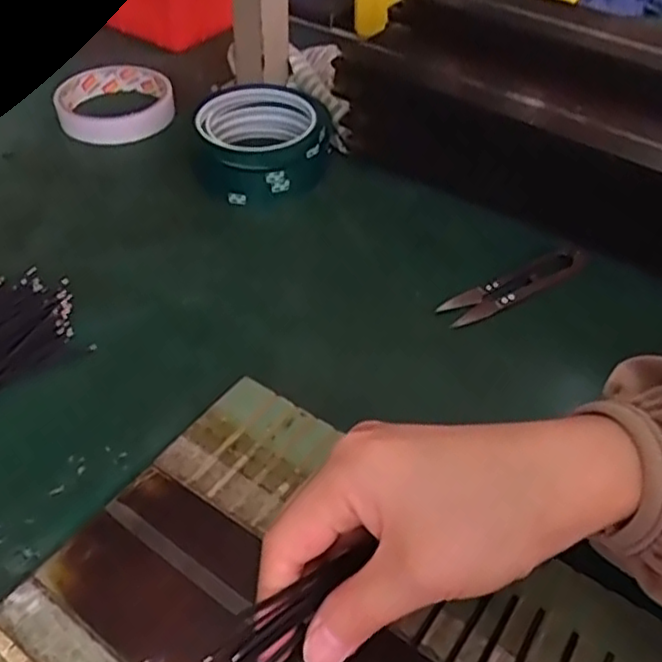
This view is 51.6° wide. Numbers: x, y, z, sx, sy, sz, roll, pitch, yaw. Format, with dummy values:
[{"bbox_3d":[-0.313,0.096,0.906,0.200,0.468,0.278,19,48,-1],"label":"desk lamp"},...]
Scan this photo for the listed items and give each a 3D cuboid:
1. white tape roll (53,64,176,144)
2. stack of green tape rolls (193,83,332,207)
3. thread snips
[{"bbox_3d":[-0.168,-0.177,0.535,0.087,0.025,0.086,1,46,-1],"label":"white tape roll"},{"bbox_3d":[-0.046,-0.131,0.478,0.099,0.038,0.090,-7,46,-8],"label":"stack of green tape rolls"},{"bbox_3d":[0.109,-0.027,0.401,0.098,0.010,0.024,-22,50,-21],"label":"thread snips"}]

